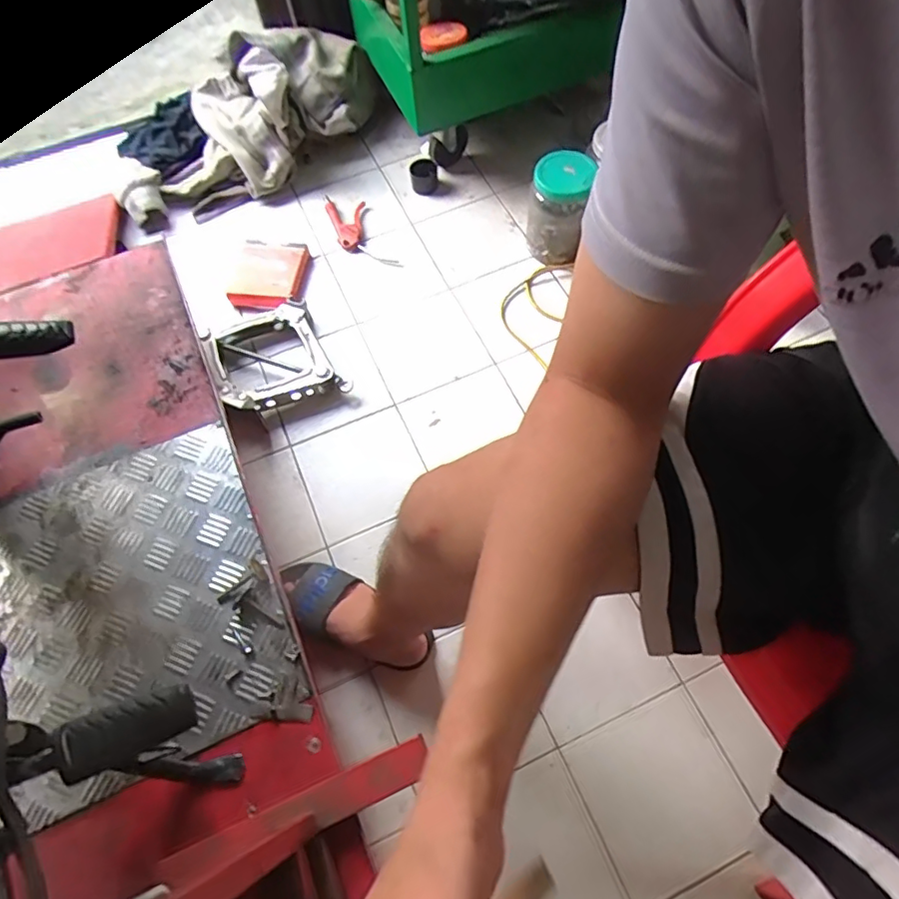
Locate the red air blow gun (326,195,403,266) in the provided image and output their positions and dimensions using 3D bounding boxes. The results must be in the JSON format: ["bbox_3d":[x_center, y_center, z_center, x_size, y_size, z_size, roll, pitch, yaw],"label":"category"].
[{"bbox_3d":[-0.183,-0.452,1.169,0.093,0.029,0.217,-42,85,-16],"label":"red air blow gun"}]

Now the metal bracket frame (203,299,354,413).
[{"bbox_3d":[-0.326,-0.166,1.029,0.201,0.062,0.239,-28,67,-10],"label":"metal bracket frame"}]

